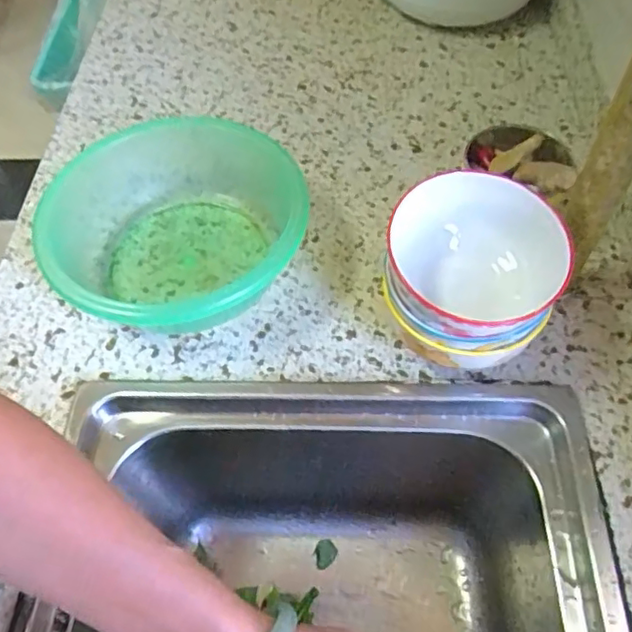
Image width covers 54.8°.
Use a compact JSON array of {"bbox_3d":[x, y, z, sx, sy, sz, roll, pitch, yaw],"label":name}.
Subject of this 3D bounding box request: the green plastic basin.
[{"bbox_3d":[-0.139,-0.081,0.549,0.270,0.077,0.223,25,61,17],"label":"green plastic basin"}]

